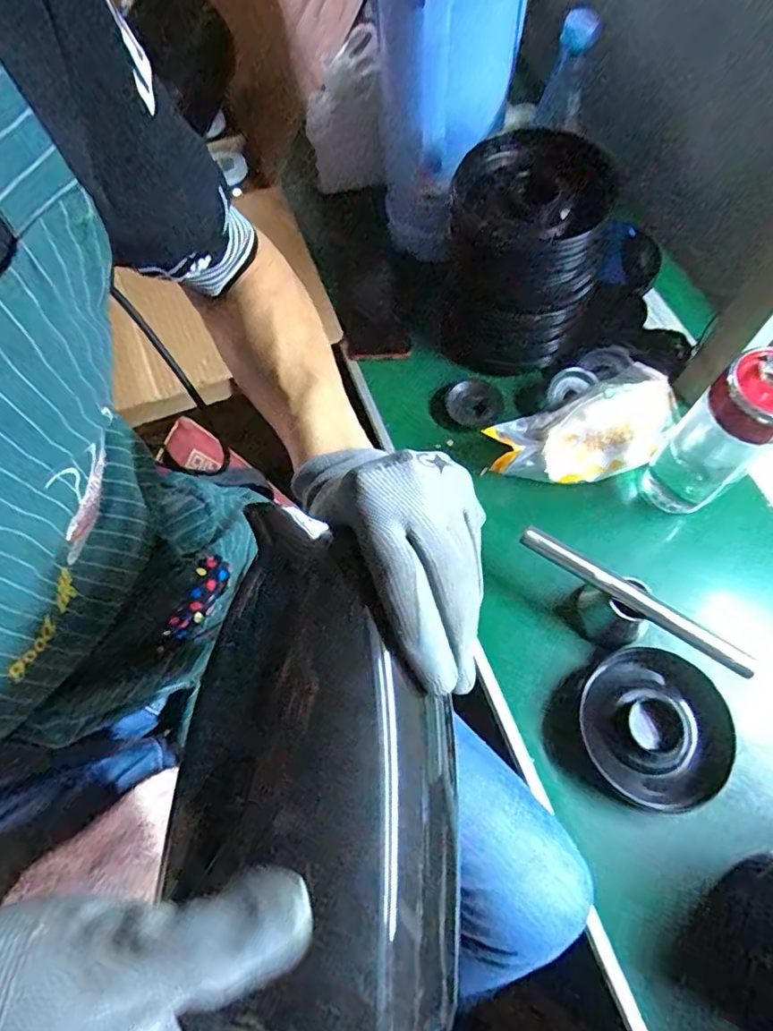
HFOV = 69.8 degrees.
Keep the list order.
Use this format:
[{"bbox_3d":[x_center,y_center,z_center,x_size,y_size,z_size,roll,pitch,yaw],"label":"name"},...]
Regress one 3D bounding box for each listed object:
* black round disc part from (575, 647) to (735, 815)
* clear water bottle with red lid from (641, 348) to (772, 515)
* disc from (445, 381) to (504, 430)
[{"bbox_3d":[0.223,0.176,0.460,0.116,0.025,0.113,0,65,1],"label":"black round disc part"},{"bbox_3d":[0.290,-0.064,0.488,0.068,0.172,0.064,39,72,17],"label":"clear water bottle with red lid"},{"bbox_3d":[0.094,-0.118,0.593,0.061,0.048,0.009,33,31,20],"label":"disc"}]

